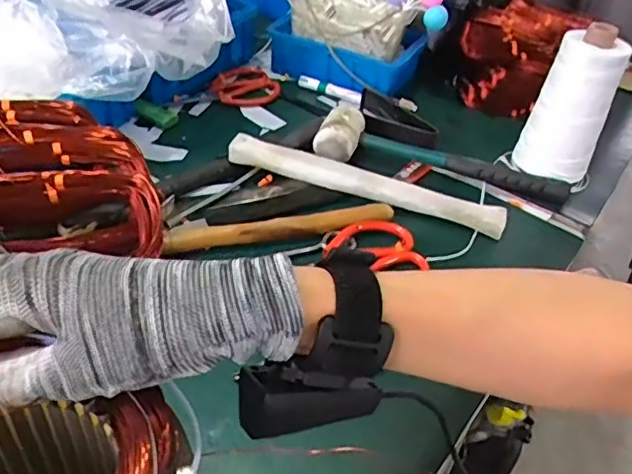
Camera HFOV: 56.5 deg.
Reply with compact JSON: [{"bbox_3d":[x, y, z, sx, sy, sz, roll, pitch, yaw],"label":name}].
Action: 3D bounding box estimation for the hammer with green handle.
[{"bbox_3d":[0.145,-0.095,0.682,0.291,0.046,0.078,10,41,4],"label":"hammer with green handle"}]

